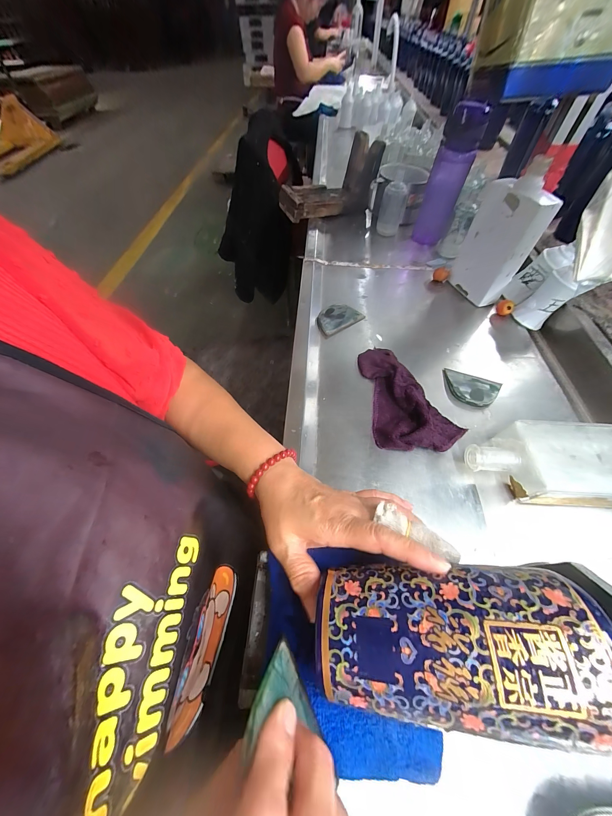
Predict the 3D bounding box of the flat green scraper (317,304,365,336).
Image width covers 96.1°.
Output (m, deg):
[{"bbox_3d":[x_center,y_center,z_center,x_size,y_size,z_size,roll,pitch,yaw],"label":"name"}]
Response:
[{"bbox_3d":[0.058,-0.163,0.501,0.088,0.011,0.052,-32,77,-21],"label":"flat green scraper"}]

